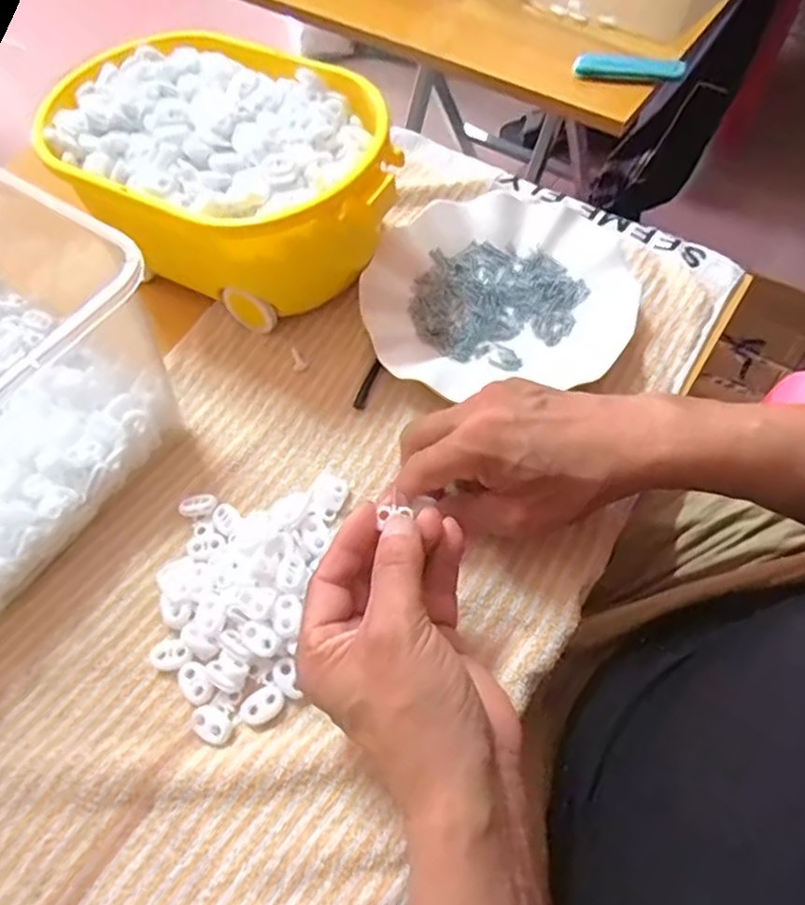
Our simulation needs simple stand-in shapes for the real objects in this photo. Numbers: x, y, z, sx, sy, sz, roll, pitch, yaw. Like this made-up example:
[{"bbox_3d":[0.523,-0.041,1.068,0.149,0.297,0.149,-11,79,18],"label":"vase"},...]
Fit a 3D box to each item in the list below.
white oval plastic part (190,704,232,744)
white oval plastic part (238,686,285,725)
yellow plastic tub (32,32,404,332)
[{"bbox_3d":[-0.098,0.139,0.319,0.021,0.005,0.015,28,63,16],"label":"white oval plastic part"},{"bbox_3d":[-0.073,0.131,0.322,0.023,0.004,0.016,-28,62,-16],"label":"white oval plastic part"},{"bbox_3d":[-0.120,-0.188,0.441,0.231,0.103,0.160,26,62,15],"label":"yellow plastic tub"}]

